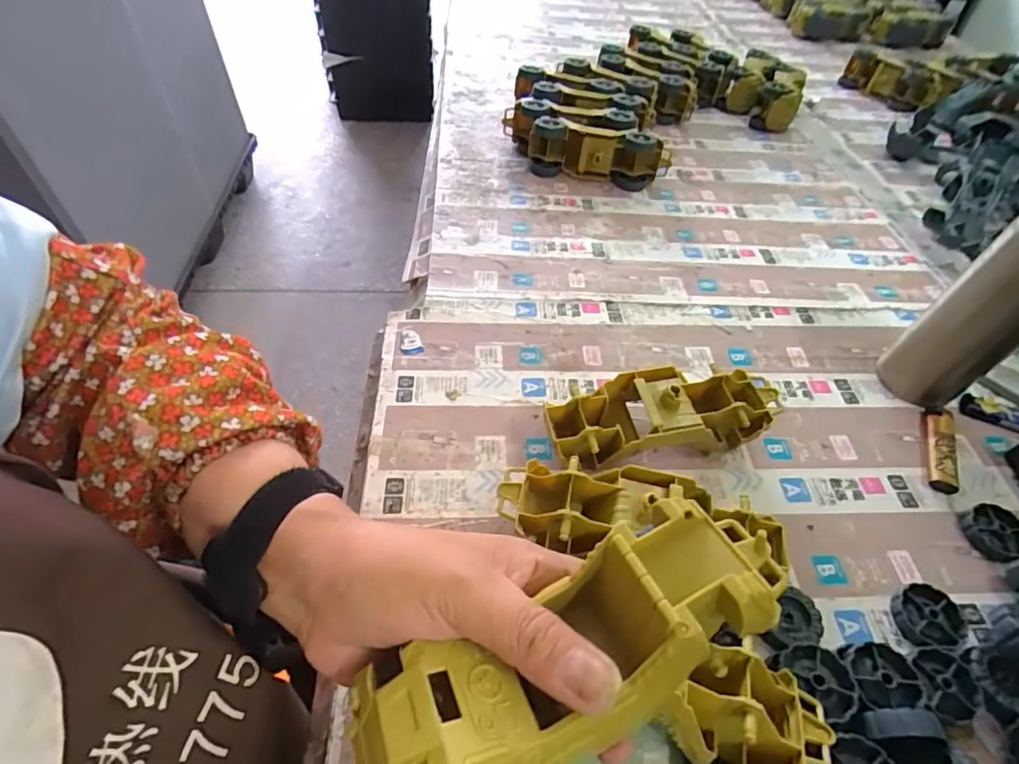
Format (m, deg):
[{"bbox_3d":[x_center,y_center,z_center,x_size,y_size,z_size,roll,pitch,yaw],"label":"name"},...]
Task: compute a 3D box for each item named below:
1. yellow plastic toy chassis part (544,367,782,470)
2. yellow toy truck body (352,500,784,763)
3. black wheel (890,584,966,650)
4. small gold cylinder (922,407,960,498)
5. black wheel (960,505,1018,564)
[{"bbox_3d":[0.117,0.028,0.389,0.178,0.050,0.061,-5,50,-9],"label":"yellow plastic toy chassis part"},{"bbox_3d":[0.028,0.100,0.194,0.167,0.052,0.058,-23,54,-11],"label":"yellow toy truck body"},{"bbox_3d":[0.264,0.149,0.329,0.038,0.012,0.036,2,49,-2],"label":"black wheel"},{"bbox_3d":[0.343,0.051,0.416,0.020,0.014,0.083,21,51,14],"label":"small gold cylinder"},{"bbox_3d":[0.346,0.107,0.370,0.041,0.012,0.038,2,49,-2],"label":"black wheel"}]

